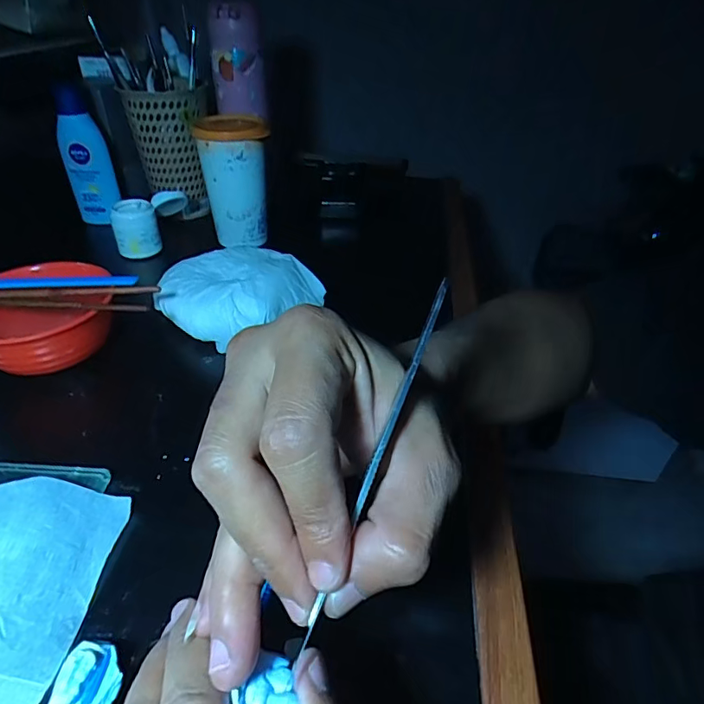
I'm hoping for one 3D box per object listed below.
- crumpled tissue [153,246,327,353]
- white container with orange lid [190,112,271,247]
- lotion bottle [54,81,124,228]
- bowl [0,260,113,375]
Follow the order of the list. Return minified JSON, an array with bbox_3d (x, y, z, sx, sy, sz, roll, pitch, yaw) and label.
[{"bbox_3d":[-0.104,-0.058,0.435,0.110,0.034,0.115,26,43,28],"label":"crumpled tissue"},{"bbox_3d":[-0.124,-0.184,0.534,0.067,0.124,0.065,-2,37,-5],"label":"white container with orange lid"},{"bbox_3d":[-0.302,-0.224,0.565,0.054,0.146,0.033,-2,36,-6],"label":"lotion bottle"},{"bbox_3d":[-0.239,-0.023,0.378,0.111,0.058,0.087,-10,39,-15],"label":"bowl"}]

